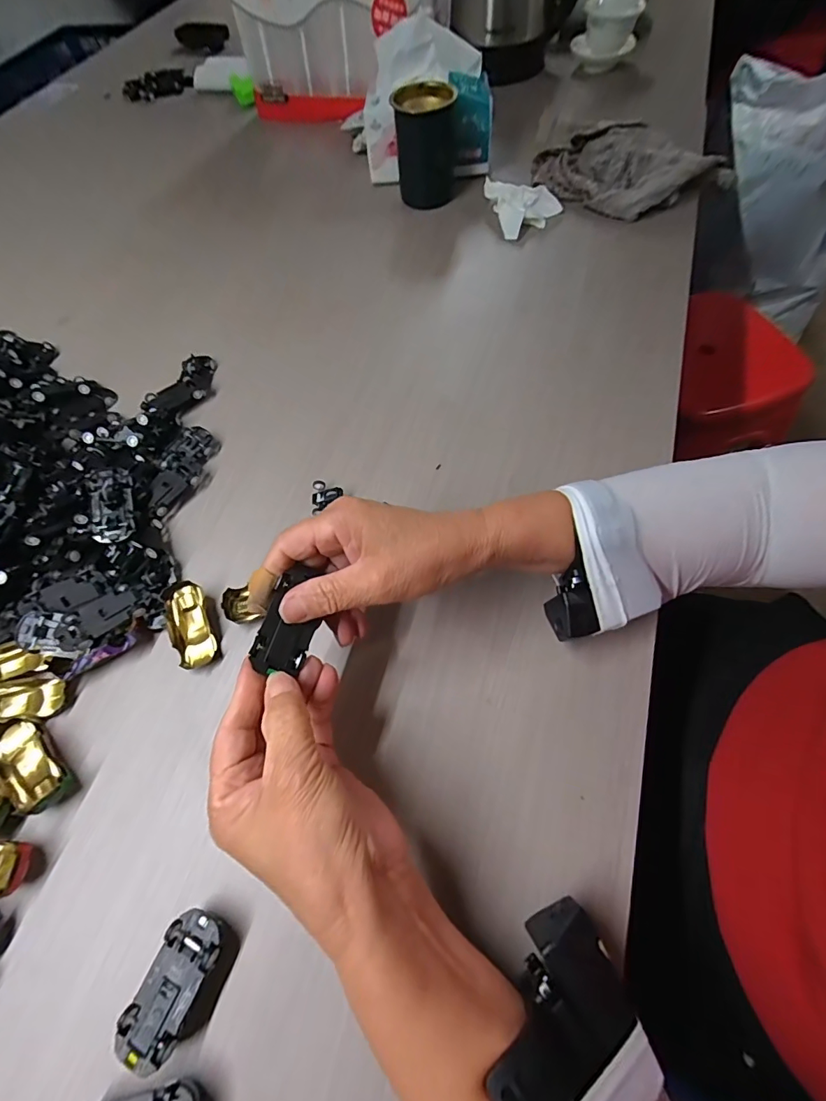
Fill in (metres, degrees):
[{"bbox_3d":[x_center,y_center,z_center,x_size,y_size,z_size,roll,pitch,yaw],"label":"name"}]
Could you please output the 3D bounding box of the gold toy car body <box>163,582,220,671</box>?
[{"bbox_3d":[-0.167,0.056,0.338,0.028,0.021,0.063,-21,63,-7],"label":"gold toy car body"}]

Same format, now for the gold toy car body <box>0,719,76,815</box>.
[{"bbox_3d":[-0.256,0.142,0.300,0.064,0.018,0.029,34,69,19],"label":"gold toy car body"}]

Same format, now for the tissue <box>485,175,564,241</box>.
[{"bbox_3d":[0.139,-0.426,0.557,0.082,0.035,0.086,-18,63,-6],"label":"tissue"}]

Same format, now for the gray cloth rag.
[{"bbox_3d":[0.270,-0.459,0.556,0.244,0.067,0.116,14,64,11],"label":"gray cloth rag"}]

